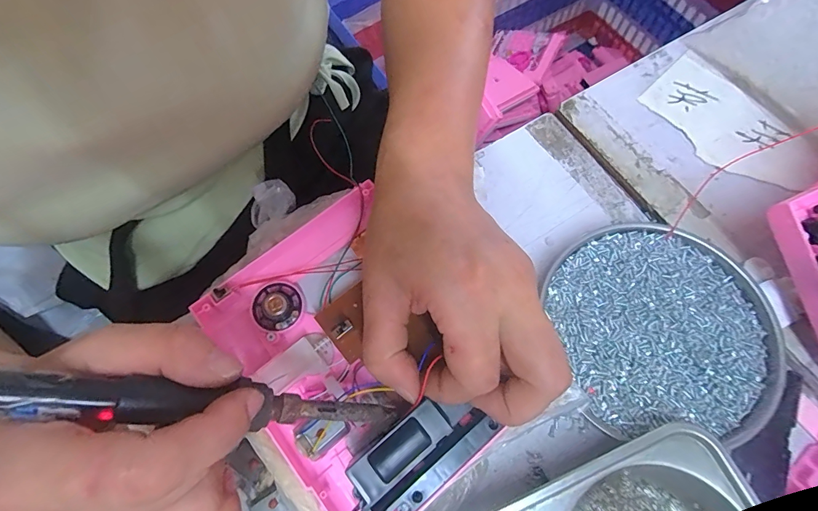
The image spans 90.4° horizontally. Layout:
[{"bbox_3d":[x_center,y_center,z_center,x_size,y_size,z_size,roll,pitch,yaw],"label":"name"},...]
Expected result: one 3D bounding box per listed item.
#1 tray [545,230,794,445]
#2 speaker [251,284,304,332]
[{"bbox_3d":[0.156,0.044,0.253,0.120,0.018,0.128,-1,70,2],"label":"tray"},{"bbox_3d":[-0.078,0.029,0.238,0.028,0.009,0.027,-1,69,2],"label":"speaker"}]

